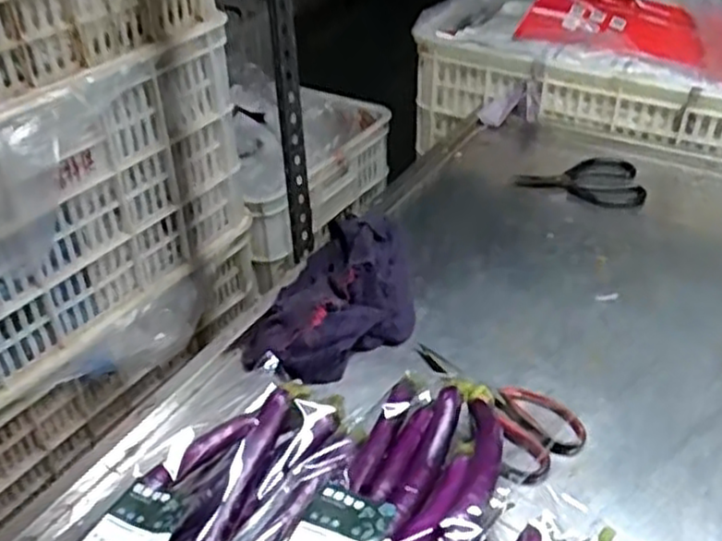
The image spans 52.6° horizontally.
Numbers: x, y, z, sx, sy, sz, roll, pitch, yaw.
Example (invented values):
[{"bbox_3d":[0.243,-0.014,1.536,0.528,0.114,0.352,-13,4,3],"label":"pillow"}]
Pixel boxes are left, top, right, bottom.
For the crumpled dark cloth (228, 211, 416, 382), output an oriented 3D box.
[{"bbox_3d":[-0.014,0.031,0.827,0.153,0.053,0.258,16,41,23],"label":"crumpled dark cloth"}]

